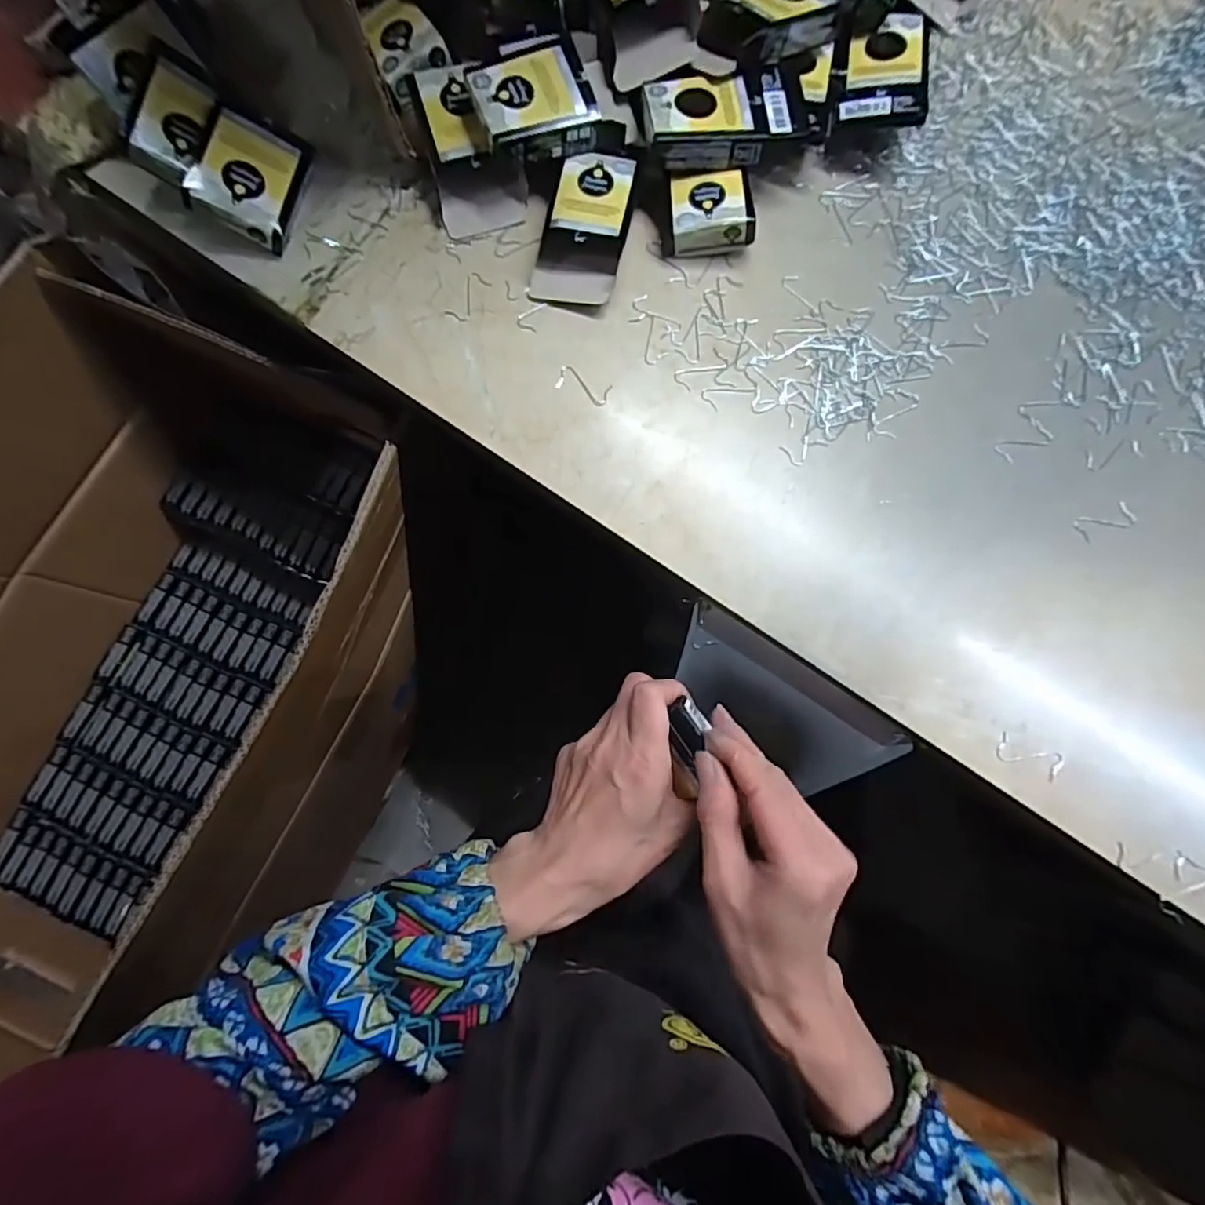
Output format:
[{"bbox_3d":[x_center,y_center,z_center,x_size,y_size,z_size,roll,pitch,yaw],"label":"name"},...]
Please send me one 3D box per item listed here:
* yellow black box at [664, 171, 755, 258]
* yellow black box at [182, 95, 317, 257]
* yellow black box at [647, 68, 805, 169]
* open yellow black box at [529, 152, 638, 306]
[{"bbox_3d":[0.067,-0.251,0.370,0.055,0.026,0.041,-2,79,1],"label":"yellow black box"},{"bbox_3d":[-0.222,-0.271,0.362,0.053,0.016,0.075,19,83,-27],"label":"yellow black box"},{"bbox_3d":[0.075,-0.302,0.358,0.095,0.021,0.055,-8,79,0],"label":"yellow black box"},{"bbox_3d":[-0.010,-0.241,0.369,0.053,0.022,0.095,15,80,4],"label":"open yellow black box"}]

